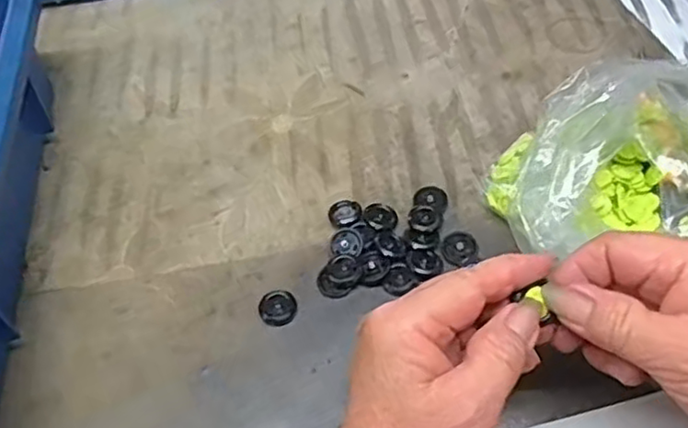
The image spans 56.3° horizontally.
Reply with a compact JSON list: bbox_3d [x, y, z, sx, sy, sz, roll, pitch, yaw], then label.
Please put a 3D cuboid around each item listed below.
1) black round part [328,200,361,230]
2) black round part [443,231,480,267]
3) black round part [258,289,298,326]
[{"bbox_3d":[0.001,0.001,0.380,0.019,0.006,0.019,-2,57,3],"label":"black round part"},{"bbox_3d":[0.066,0.020,0.364,0.020,0.005,0.020,-2,57,3],"label":"black round part"},{"bbox_3d":[-0.036,0.051,0.348,0.020,0.006,0.018,-23,58,-10],"label":"black round part"}]

